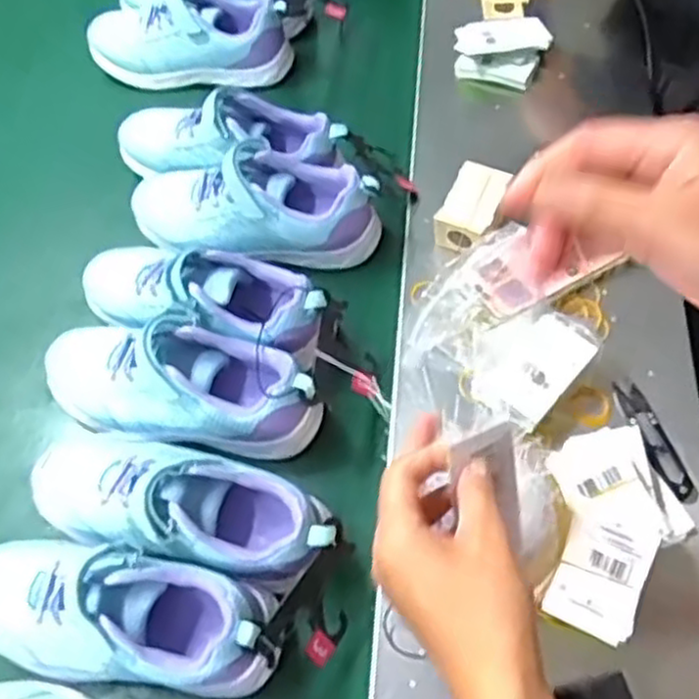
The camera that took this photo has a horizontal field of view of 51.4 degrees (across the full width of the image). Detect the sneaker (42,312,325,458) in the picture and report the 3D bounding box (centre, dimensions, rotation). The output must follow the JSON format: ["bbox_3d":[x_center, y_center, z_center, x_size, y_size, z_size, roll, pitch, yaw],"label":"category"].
[{"bbox_3d":[-0.142,0.025,0.597,0.240,0.078,0.086,7,59,8],"label":"sneaker"}]

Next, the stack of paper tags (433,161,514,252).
[{"bbox_3d":[0.110,-0.127,0.653,0.047,0.042,0.070,20,62,16],"label":"stack of paper tags"}]

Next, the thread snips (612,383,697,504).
[{"bbox_3d":[0.231,0.067,0.550,0.021,0.009,0.104,-12,58,-3],"label":"thread snips"}]

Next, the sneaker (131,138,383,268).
[{"bbox_3d":[-0.094,-0.140,0.693,0.238,0.074,0.089,7,59,8],"label":"sneaker"}]

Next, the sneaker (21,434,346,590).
[{"bbox_3d":[-0.125,0.109,0.540,0.235,0.072,0.091,15,61,13],"label":"sneaker"}]

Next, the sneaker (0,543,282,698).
[{"bbox_3d":[-0.162,0.183,0.499,0.232,0.076,0.078,6,59,8],"label":"sneaker"}]

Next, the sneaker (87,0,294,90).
[{"bbox_3d":[-0.192,-0.364,0.845,0.241,0.078,0.088,-2,58,3],"label":"sneaker"}]

